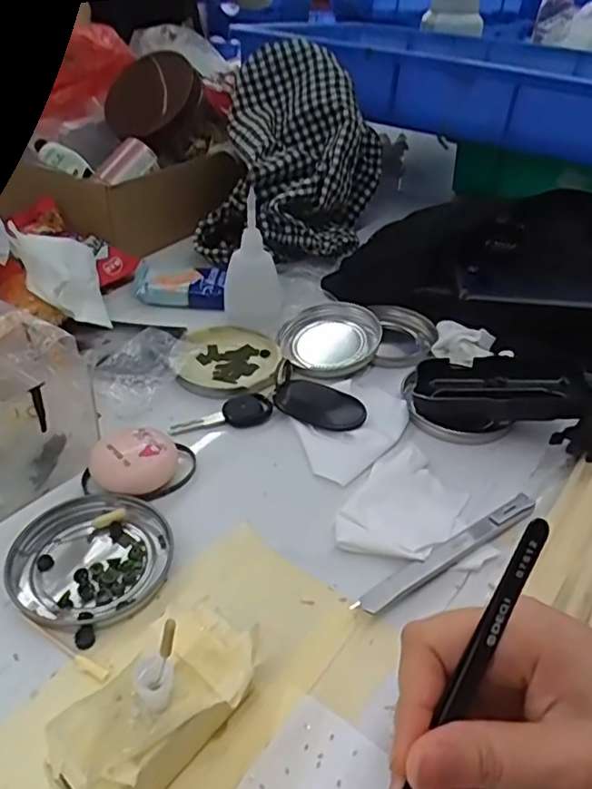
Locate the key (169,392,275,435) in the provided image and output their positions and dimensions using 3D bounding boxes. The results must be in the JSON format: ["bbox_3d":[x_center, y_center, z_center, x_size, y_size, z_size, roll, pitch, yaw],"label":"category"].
[{"bbox_3d":[-0.049,0.012,0.409,0.067,0.007,0.025,-11,42,-18],"label":"key"}]

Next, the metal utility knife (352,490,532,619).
[{"bbox_3d":[0.082,0.082,0.326,0.127,0.009,0.012,-23,46,-29],"label":"metal utility knife"}]

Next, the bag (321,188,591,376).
[{"bbox_3d":[0.186,-0.126,0.538,0.247,0.071,0.218,23,42,21],"label":"bag"}]

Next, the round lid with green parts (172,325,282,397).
[{"bbox_3d":[-0.051,-0.024,0.456,0.075,0.015,0.083,-5,40,-12],"label":"round lid with green parts"}]

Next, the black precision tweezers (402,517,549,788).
[{"bbox_3d":[0.057,0.104,0.215,0.008,0.006,0.133,25,88,24],"label":"black precision tweezers"}]

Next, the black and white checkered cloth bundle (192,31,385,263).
[{"bbox_3d":[-0.001,-0.229,0.594,0.155,0.143,0.188,10,39,6],"label":"black and white checkered cloth bundle"}]

